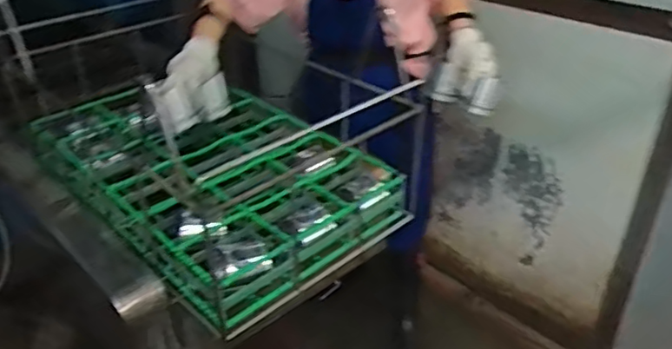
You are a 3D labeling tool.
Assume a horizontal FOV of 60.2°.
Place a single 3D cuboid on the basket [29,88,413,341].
[{"bbox_3d":[-0.290,-0.011,1.326,0.490,0.143,0.818,-28,41,-37],"label":"basket"}]

